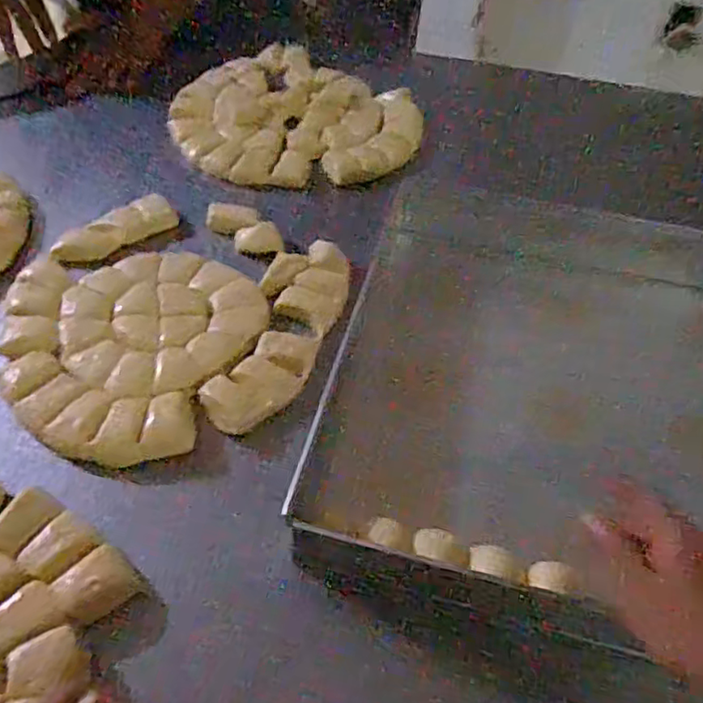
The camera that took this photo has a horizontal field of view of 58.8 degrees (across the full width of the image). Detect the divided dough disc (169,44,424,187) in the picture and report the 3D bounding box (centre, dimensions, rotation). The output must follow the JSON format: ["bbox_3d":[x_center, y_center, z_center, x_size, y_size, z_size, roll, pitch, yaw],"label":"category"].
[{"bbox_3d":[-0.076,-0.321,0.830,0.305,0.022,0.310,3,49,-3],"label":"divided dough disc"}]

